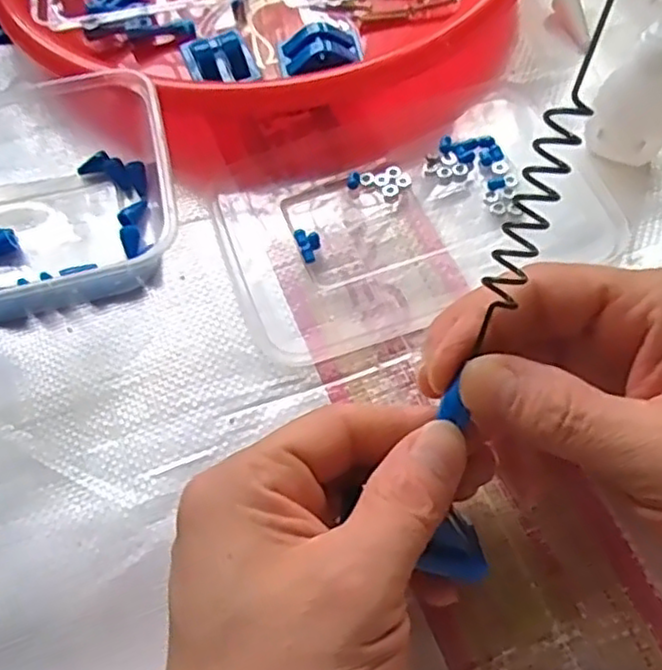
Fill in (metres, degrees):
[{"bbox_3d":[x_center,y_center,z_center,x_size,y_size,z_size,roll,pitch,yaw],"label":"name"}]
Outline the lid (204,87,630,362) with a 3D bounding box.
[{"bbox_3d":[0.037,-0.054,0.317,0.168,0.010,0.102,-19,60,-7],"label":"lid"}]

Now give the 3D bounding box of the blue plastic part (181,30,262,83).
[{"bbox_3d":[-0.057,-0.141,0.364,0.033,0.017,0.025,-20,60,-8],"label":"blue plastic part"}]

